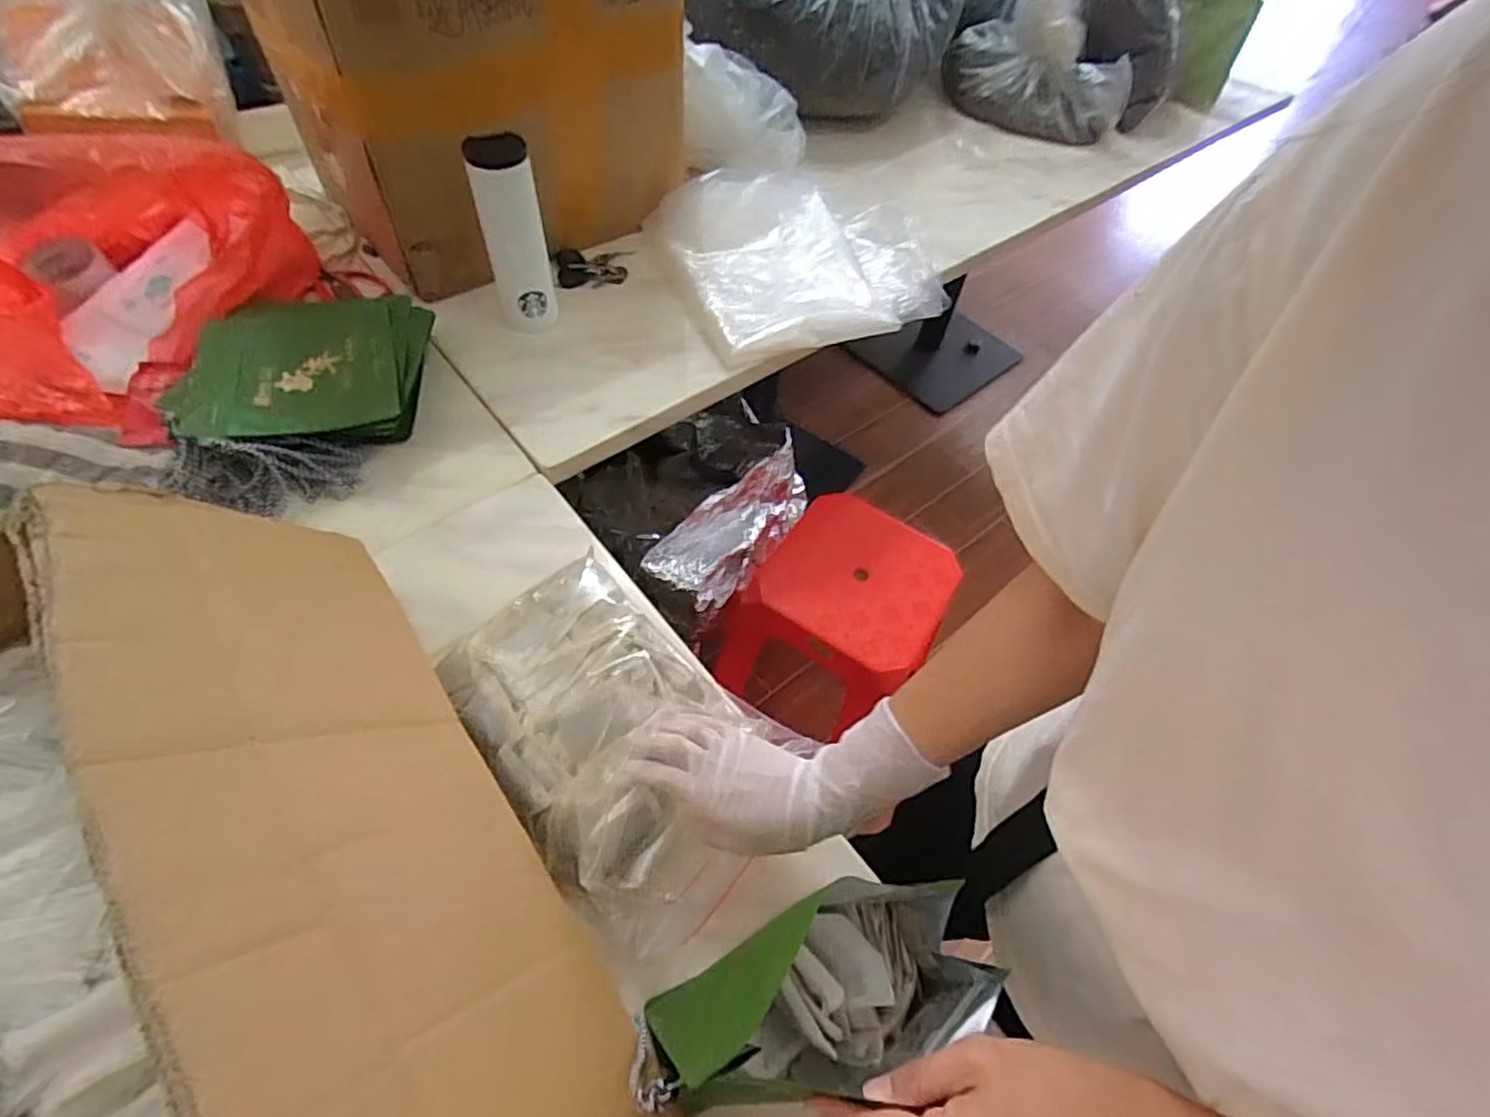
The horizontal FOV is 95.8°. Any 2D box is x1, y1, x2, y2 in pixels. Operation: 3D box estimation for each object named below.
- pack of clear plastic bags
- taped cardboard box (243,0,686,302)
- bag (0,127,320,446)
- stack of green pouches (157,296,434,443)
[{"bbox_3d":[0.089,-0.443,0.963,0.388,0.052,0.349,-17,59,-15],"label":"pack of clear plastic bags"},{"bbox_3d":[-0.345,-0.648,0.881,0.379,0.401,0.448,41,63,21],"label":"taped cardboard box"},{"bbox_3d":[-0.753,-0.321,0.732,0.355,0.185,0.330,5,56,-2],"label":"bag"},{"bbox_3d":[-0.486,-0.216,0.740,0.241,0.037,0.231,-5,57,-7],"label":"stack of green pouches"}]

